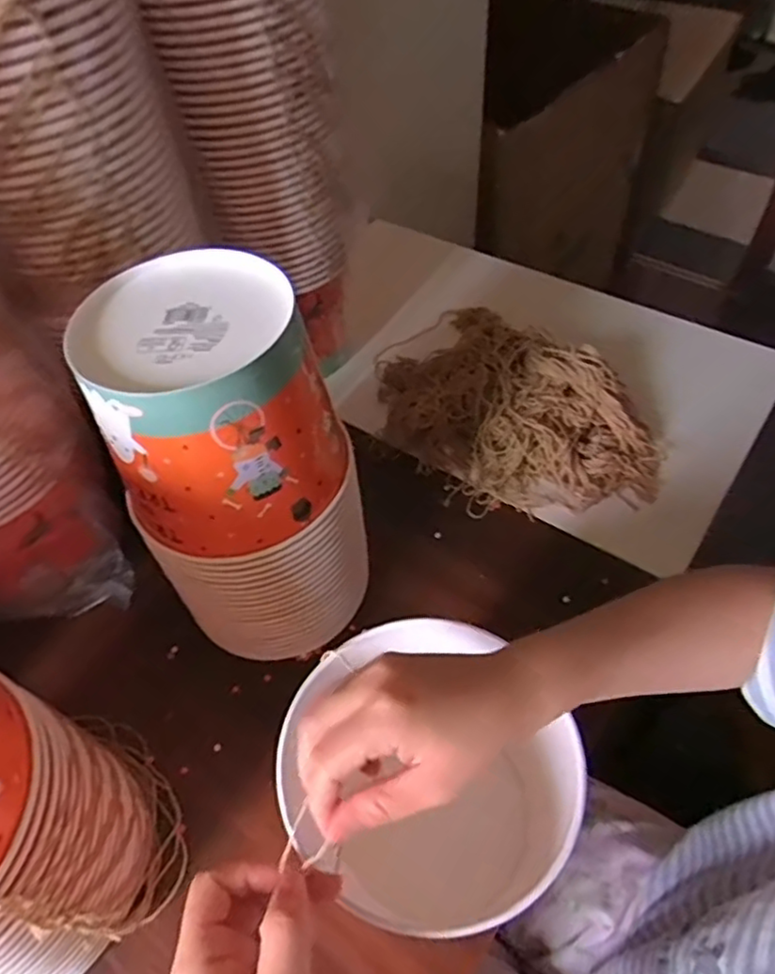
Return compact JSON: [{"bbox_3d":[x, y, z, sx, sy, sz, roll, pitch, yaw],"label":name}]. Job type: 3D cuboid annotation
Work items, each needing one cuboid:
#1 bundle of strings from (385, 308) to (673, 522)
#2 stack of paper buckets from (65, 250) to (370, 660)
[{"bbox_3d":[0.114,-0.083,0.669,0.202,0.060,0.310,-35,58,-21],"label":"bundle of strings"},{"bbox_3d":[-0.102,-0.004,0.487,0.136,0.286,0.144,-20,54,-11],"label":"stack of paper buckets"}]

